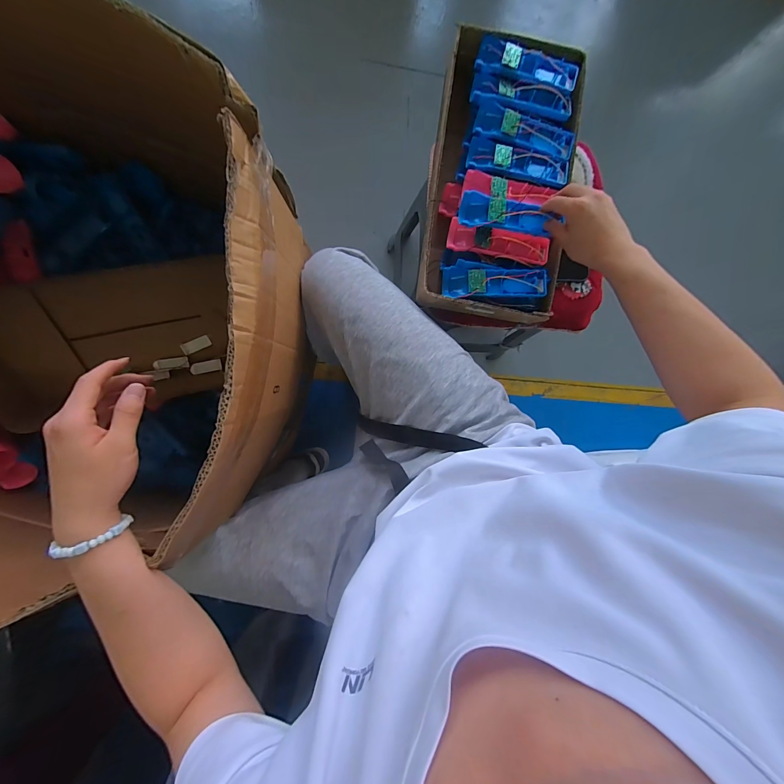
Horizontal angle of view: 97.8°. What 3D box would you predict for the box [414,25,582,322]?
[{"bbox_3d":[0.184,-0.358,0.575,0.220,0.097,0.465,9,91,-5],"label":"box"}]

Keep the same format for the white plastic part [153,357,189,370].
[{"bbox_3d":[-0.437,-0.056,0.679,0.059,0.004,0.022,-12,109,-31],"label":"white plastic part"}]

